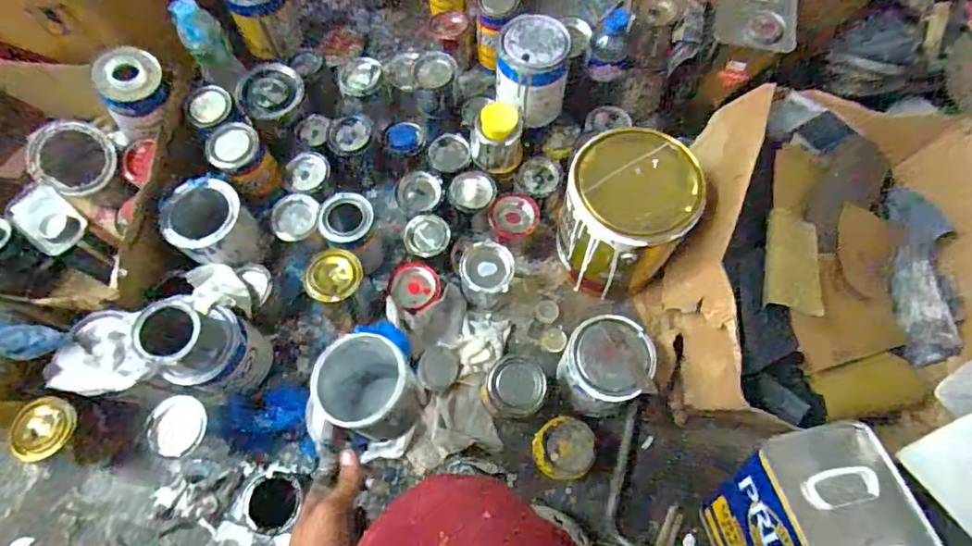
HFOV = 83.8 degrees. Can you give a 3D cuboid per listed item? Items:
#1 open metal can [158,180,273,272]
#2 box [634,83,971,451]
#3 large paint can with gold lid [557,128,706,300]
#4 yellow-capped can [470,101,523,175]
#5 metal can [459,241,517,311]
[{"bbox_3d":[-0.389,-0.064,0.783,0.113,0.089,0.105,0,68,0],"label":"open metal can"},{"bbox_3d":[0.441,-0.028,0.732,0.380,0.178,0.461,11,68,4],"label":"box"},{"bbox_3d":[0.186,-0.073,0.760,0.154,0.223,0.159,0,68,0],"label":"large paint can with gold lid"},{"bbox_3d":[0.017,-0.203,0.803,0.078,0.099,0.065,-3,68,-1],"label":"yellow-capped can"},{"bbox_3d":[0.001,0.008,0.783,0.074,0.093,0.071,6,68,2],"label":"metal can"}]

